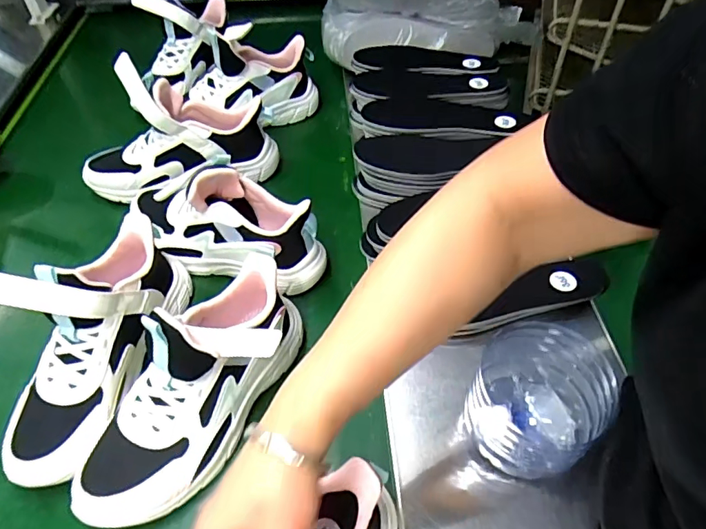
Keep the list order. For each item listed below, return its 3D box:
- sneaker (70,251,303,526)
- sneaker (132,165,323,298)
[{"bbox_3d":[-0.135,0.101,0.431,0.096,0.137,0.250,34,58,26],"label":"sneaker"},{"bbox_3d":[-0.153,-0.051,0.560,0.242,0.114,0.089,17,52,15],"label":"sneaker"}]

